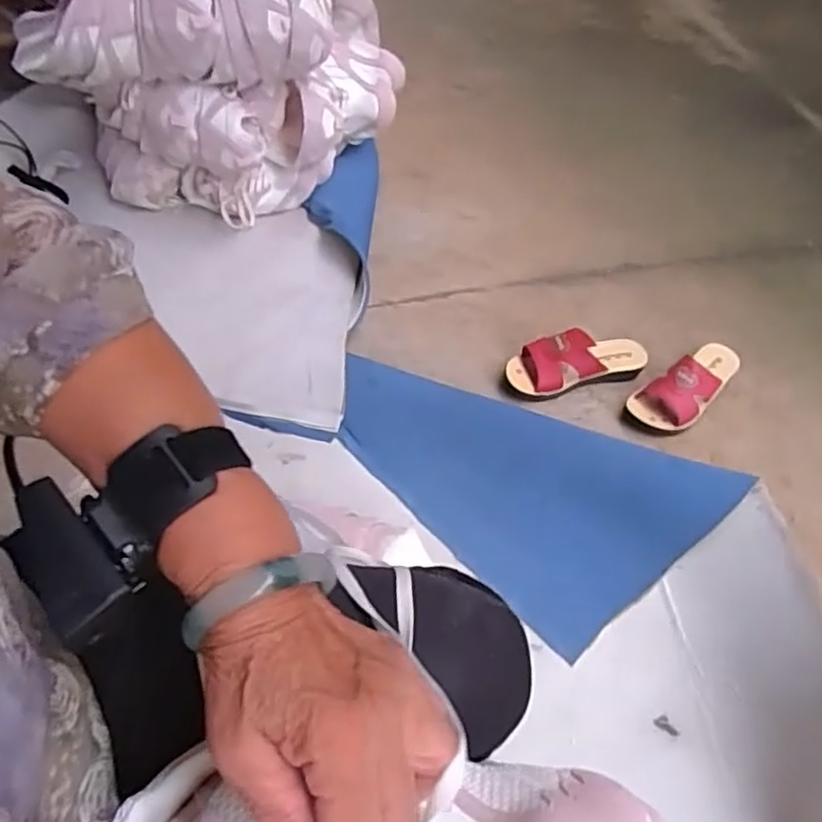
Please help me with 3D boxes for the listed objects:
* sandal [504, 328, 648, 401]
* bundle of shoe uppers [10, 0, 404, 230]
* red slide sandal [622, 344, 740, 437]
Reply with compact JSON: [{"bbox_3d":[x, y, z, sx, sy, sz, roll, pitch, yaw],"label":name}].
[{"bbox_3d":[0.252,-0.079,1.056,0.220,0.069,0.082,-15,55,-13],"label":"sandal"},{"bbox_3d":[-0.321,-0.575,1.149,0.527,0.361,0.379,15,54,9],"label":"bundle of shoe uppers"},{"bbox_3d":[0.423,-0.050,1.050,0.216,0.072,0.090,-38,63,-26],"label":"red slide sandal"}]

